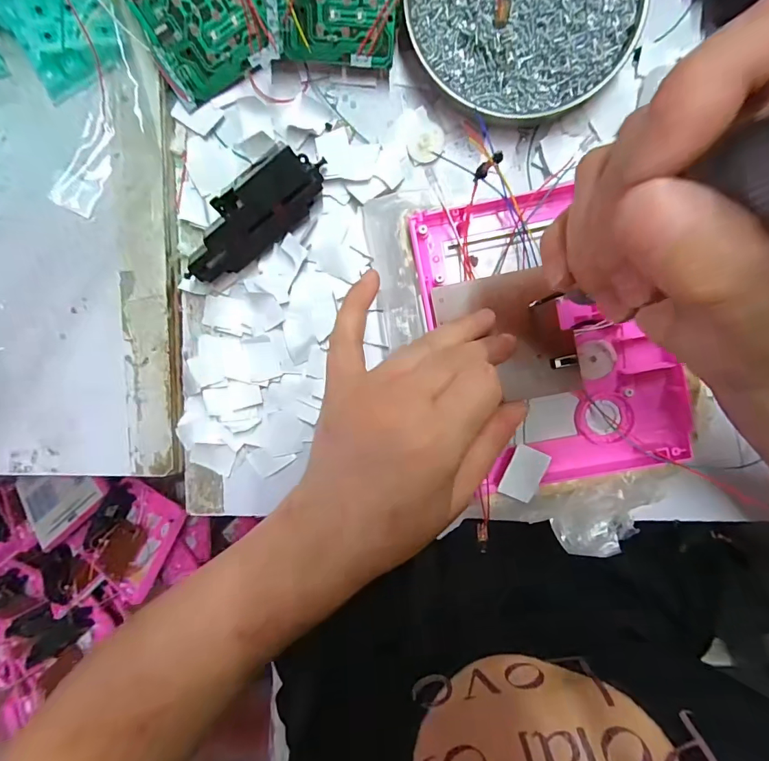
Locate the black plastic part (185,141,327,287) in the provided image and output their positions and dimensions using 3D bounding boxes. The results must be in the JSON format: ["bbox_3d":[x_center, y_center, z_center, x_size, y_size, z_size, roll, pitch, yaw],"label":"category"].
[{"bbox_3d":[-0.079,-0.099,0.264,0.096,0.029,0.033,-37,92,4],"label":"black plastic part"}]

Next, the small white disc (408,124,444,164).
[{"bbox_3d":[0.027,-0.151,0.274,0.024,0.005,0.020,-42,92,4],"label":"small white disc"}]

